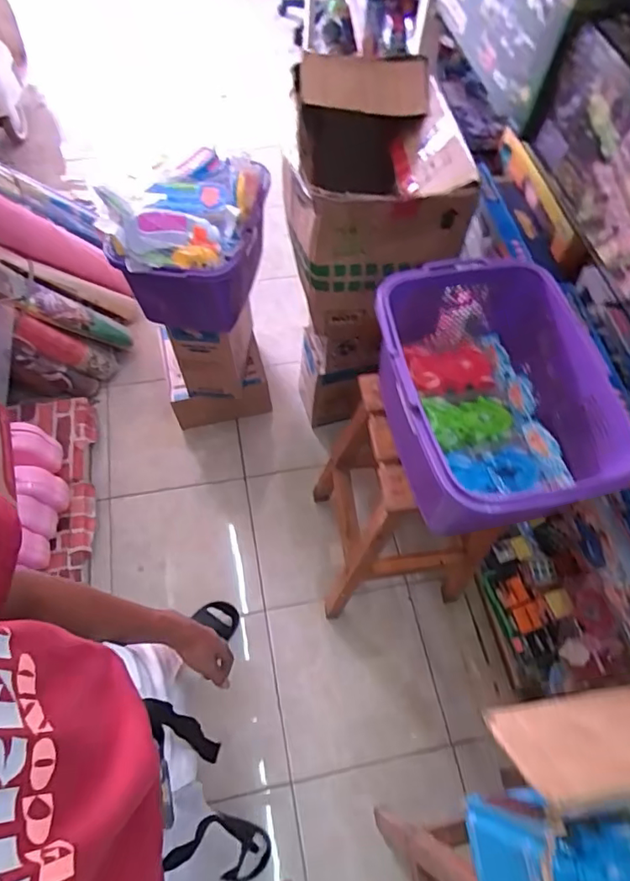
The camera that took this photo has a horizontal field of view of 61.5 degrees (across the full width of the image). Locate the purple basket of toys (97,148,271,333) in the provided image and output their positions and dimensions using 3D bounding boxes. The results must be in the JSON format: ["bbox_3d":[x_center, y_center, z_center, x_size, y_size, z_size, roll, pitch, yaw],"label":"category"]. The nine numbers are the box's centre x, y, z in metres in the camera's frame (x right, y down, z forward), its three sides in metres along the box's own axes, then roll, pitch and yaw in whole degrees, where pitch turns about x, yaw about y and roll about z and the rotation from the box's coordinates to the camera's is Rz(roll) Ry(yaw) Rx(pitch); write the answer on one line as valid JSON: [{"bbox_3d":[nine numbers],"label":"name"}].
[{"bbox_3d":[-0.281,-0.473,1.227,0.302,0.284,0.388,12,62,3],"label":"purple basket of toys"}]

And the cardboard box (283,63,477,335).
[{"bbox_3d":[0.104,-0.474,1.095,0.318,0.342,0.399,0,62,-4],"label":"cardboard box"}]

